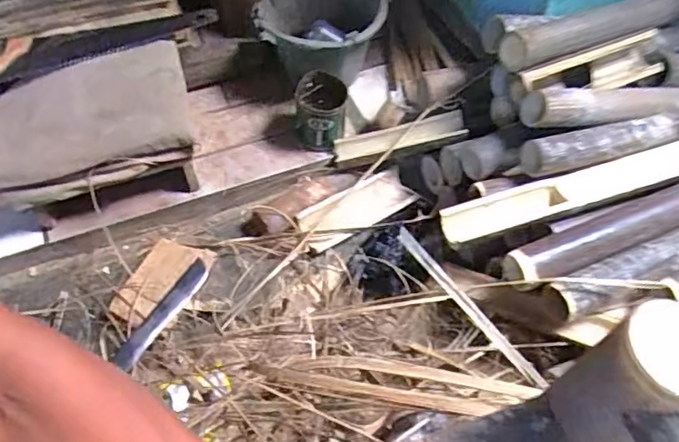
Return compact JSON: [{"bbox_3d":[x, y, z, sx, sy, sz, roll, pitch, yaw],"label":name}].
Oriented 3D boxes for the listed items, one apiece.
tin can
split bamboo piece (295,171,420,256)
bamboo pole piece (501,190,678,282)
[{"bbox_3d":[-0.038,-0.211,1.068,0.098,0.116,0.108,2,55,-1],"label":"tin can"},{"bbox_3d":[0.031,-0.021,1.041,0.227,0.020,0.084,-26,82,-12],"label":"split bamboo piece"},{"bbox_3d":[0.469,-0.005,0.851,0.475,0.062,0.066,-18,58,-15],"label":"bamboo pole piece"}]

